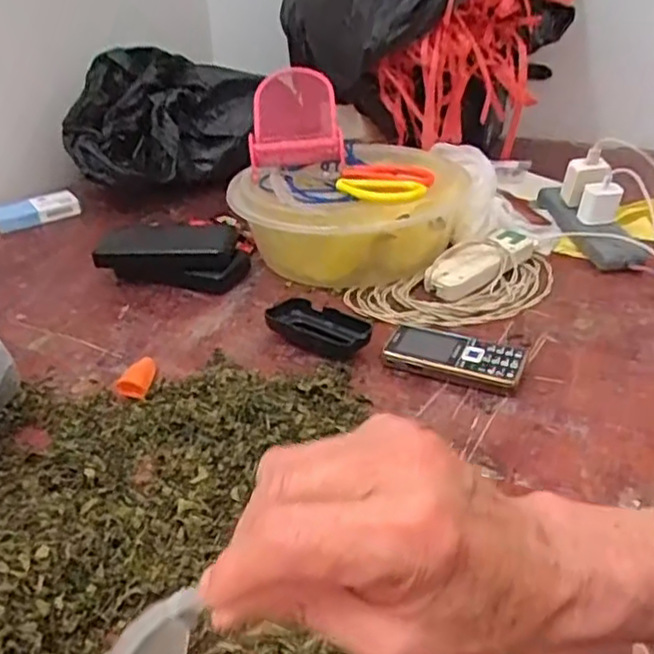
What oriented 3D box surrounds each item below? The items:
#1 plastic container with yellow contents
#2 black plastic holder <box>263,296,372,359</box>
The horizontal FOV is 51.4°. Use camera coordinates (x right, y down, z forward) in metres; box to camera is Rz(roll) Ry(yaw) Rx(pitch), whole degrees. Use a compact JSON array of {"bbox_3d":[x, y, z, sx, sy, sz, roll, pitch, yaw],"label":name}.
[{"bbox_3d":[0.023,-0.136,0.822,0.269,0.105,0.229,7,33,13],"label":"plastic container with yellow contents"},{"bbox_3d":[-0.009,0.002,0.680,0.115,0.023,0.059,19,37,29],"label":"black plastic holder"}]

